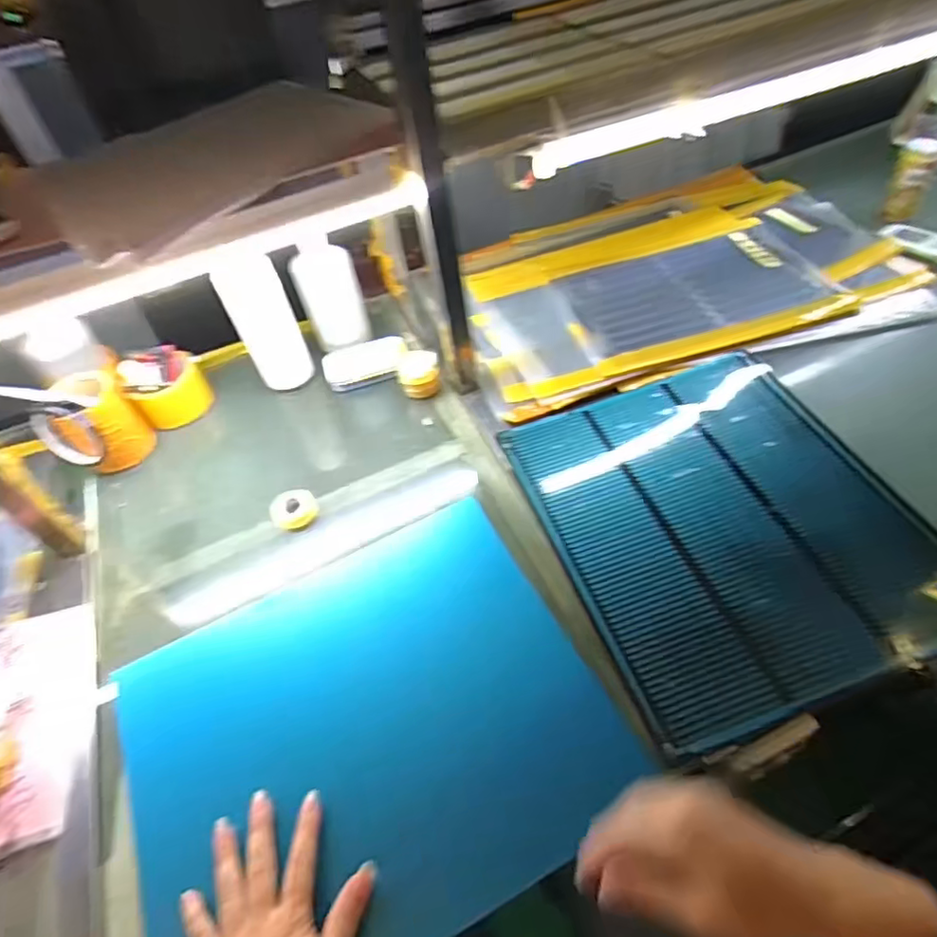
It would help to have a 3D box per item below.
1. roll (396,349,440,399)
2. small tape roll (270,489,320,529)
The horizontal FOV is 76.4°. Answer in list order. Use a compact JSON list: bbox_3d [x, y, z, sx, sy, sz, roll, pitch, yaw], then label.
[{"bbox_3d":[-0.065,-0.126,0.786,0.055,0.042,0.057,-4,50,5],"label":"roll"},{"bbox_3d":[-0.198,0.045,0.683,0.050,0.014,0.048,-3,53,3],"label":"small tape roll"}]

